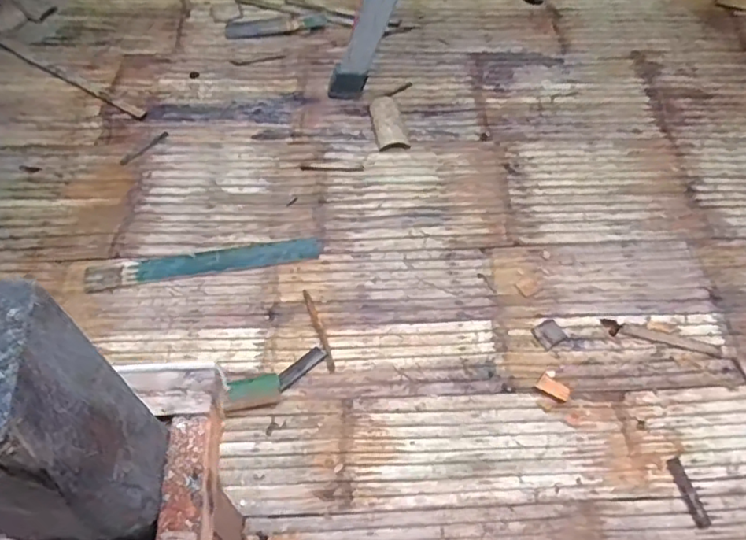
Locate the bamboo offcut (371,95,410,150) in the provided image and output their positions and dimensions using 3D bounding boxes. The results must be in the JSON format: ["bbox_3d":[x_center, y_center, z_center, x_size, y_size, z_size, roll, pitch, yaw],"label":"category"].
[{"bbox_3d":[0.034,-0.352,1.485,0.069,0.020,0.167,-9,58,-7],"label":"bamboo offcut"}]

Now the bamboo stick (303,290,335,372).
[{"bbox_3d":[-0.099,0.108,1.137,0.016,0.004,0.169,-15,56,-16],"label":"bamboo stick"}]

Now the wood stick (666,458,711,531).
[{"bbox_3d":[0.504,0.355,0.997,0.026,0.004,0.109,-10,58,-7],"label":"wood stick"}]

